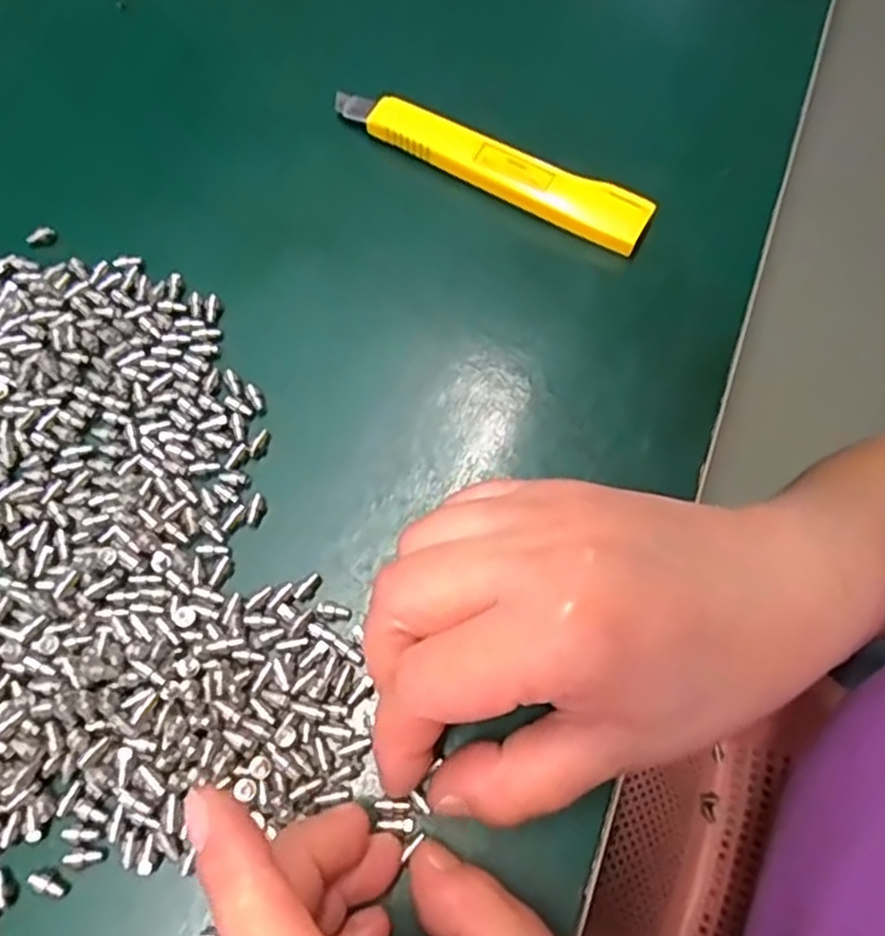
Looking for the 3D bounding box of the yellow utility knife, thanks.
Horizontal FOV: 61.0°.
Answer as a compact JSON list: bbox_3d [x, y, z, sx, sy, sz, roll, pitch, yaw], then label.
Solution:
[{"bbox_3d":[0.016,-0.115,0.286,0.128,0.011,0.020,26,71,8],"label":"yellow utility knife"}]

